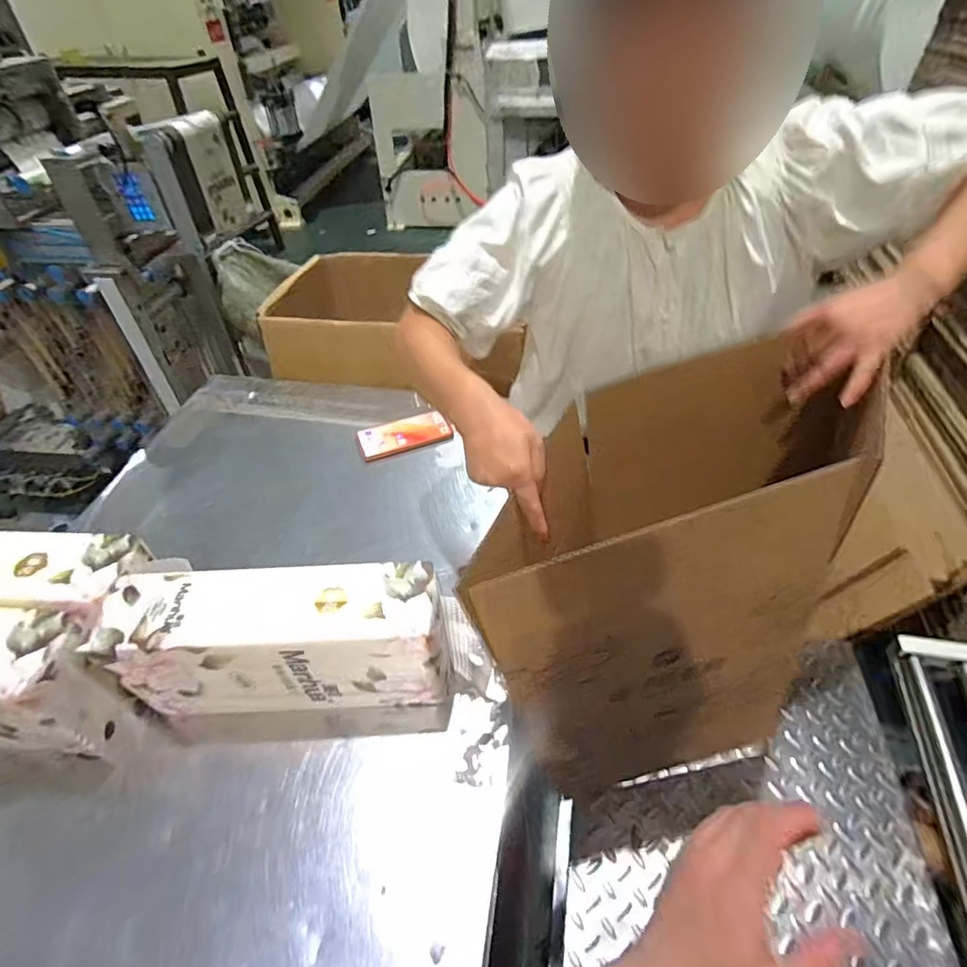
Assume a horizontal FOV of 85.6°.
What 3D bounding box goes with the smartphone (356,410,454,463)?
[{"bbox_3d":[-0.140,-0.087,0.921,0.157,0.008,0.073,-16,59,-6],"label":"smartphone"}]

